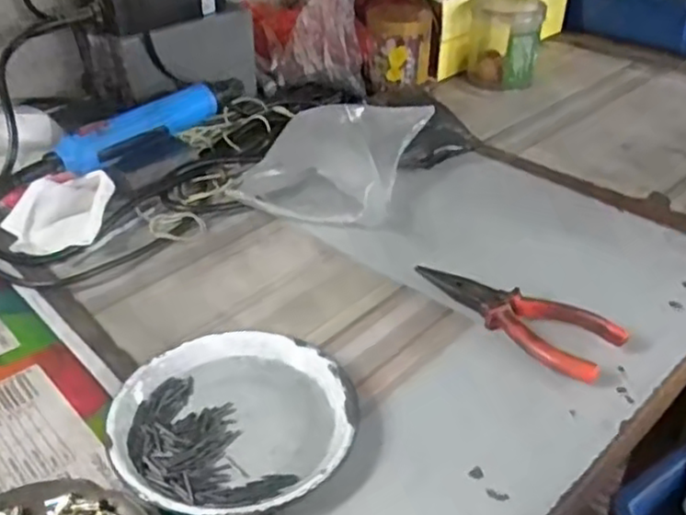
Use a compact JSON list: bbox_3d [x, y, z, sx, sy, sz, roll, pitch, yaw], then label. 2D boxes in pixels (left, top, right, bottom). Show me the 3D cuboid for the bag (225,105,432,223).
[{"bbox_3d":[-0.006,-0.089,0.622,0.128,0.049,0.165,13,36,17],"label":"bag"}]

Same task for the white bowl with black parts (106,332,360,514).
[{"bbox_3d":[-0.060,0.091,0.388,0.131,0.016,0.130,1,35,-1],"label":"white bowl with black parts"}]

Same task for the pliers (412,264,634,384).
[{"bbox_3d":[0.113,0.036,0.466,0.143,0.021,0.047,29,43,34],"label":"pliers"}]

